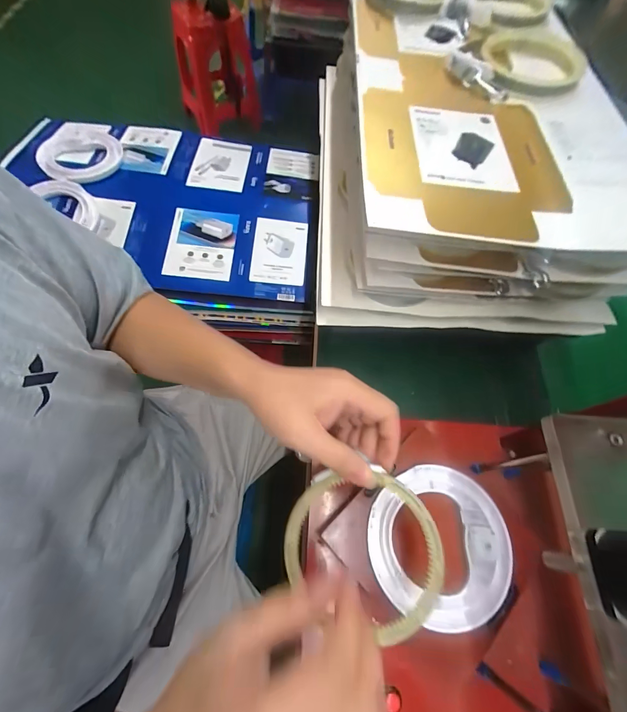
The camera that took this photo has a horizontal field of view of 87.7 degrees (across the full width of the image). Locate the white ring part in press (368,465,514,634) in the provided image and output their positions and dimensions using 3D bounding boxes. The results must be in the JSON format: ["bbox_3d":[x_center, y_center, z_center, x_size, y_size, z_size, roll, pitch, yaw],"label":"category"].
[{"bbox_3d":[0.120,0.175,0.309,0.133,0.014,0.132,2,65,-4],"label":"white ring part in press"}]

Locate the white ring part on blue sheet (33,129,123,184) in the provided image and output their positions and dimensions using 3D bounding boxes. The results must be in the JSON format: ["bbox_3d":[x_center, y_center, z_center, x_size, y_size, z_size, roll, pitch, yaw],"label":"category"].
[{"bbox_3d":[-0.408,-0.352,0.575,0.130,0.015,0.112,-41,83,-23],"label":"white ring part on blue sheet"}]

